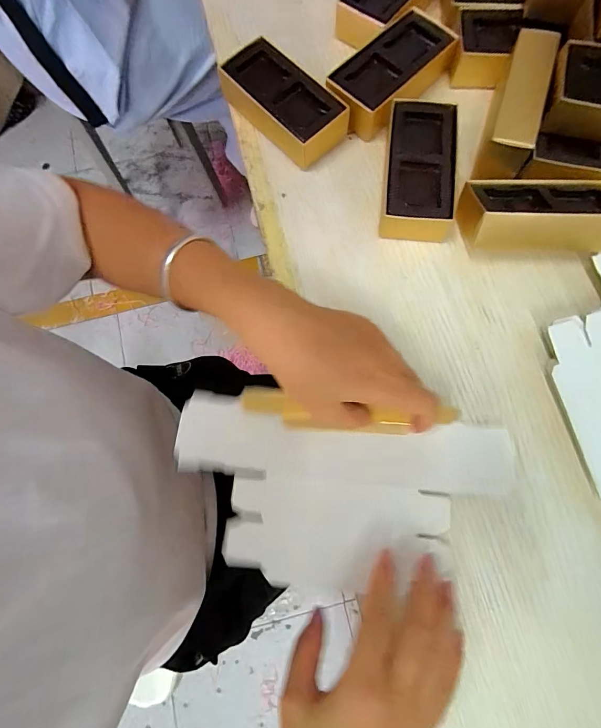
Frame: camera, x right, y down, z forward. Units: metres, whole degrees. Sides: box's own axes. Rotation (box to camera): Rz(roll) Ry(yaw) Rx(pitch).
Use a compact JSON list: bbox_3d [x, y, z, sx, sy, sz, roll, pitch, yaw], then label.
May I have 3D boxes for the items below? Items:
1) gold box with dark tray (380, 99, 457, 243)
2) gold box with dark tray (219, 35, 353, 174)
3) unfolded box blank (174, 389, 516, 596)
[{"bbox_3d":[0.102,-0.167,0.313,0.062,0.033,0.118,6,77,3],"label":"gold box with dark tray"},{"bbox_3d":[-0.014,-0.237,0.333,0.122,0.035,0.064,43,82,10],"label":"gold box with dark tray"},{"bbox_3d":[0.028,0.092,0.266,0.239,0.009,0.127,5,74,2],"label":"unfolded box blank"}]

